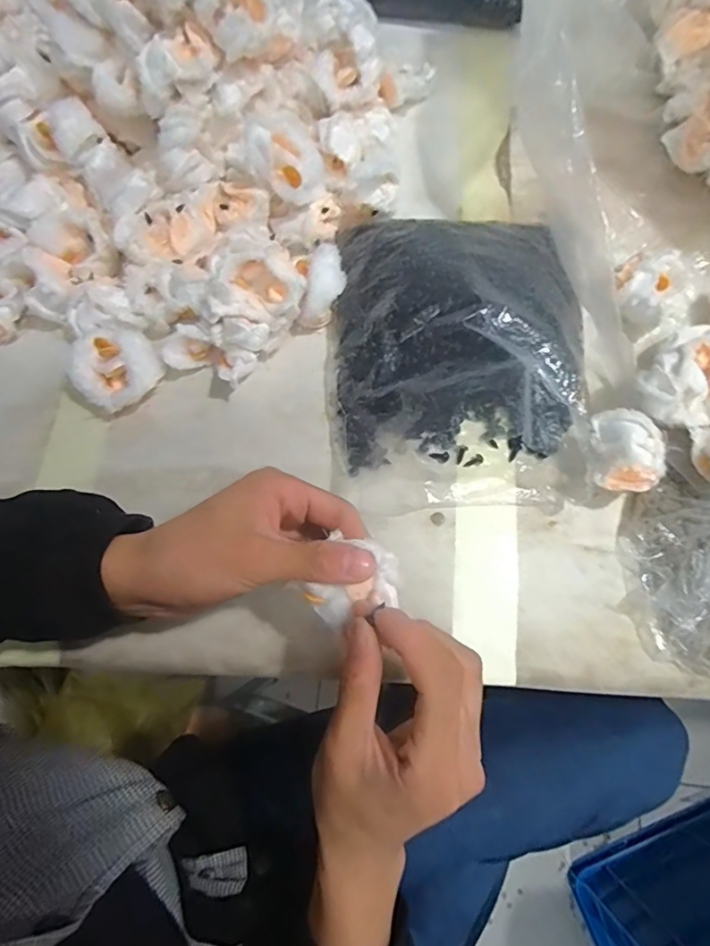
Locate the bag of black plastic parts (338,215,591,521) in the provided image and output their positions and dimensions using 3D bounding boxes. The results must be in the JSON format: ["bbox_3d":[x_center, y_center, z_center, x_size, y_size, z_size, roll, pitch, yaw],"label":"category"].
[{"bbox_3d":[0.076,-0.097,0.377,0.187,0.066,0.234,-6,74,0],"label":"bag of black plastic parts"}]

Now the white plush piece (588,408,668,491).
[{"bbox_3d":[0.185,-0.013,0.356,0.045,0.041,0.054,-1,75,1],"label":"white plush piece"}]

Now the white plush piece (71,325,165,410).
[{"bbox_3d":[-0.180,-0.079,0.394,0.060,0.045,0.058,0,75,1],"label":"white plush piece"}]

